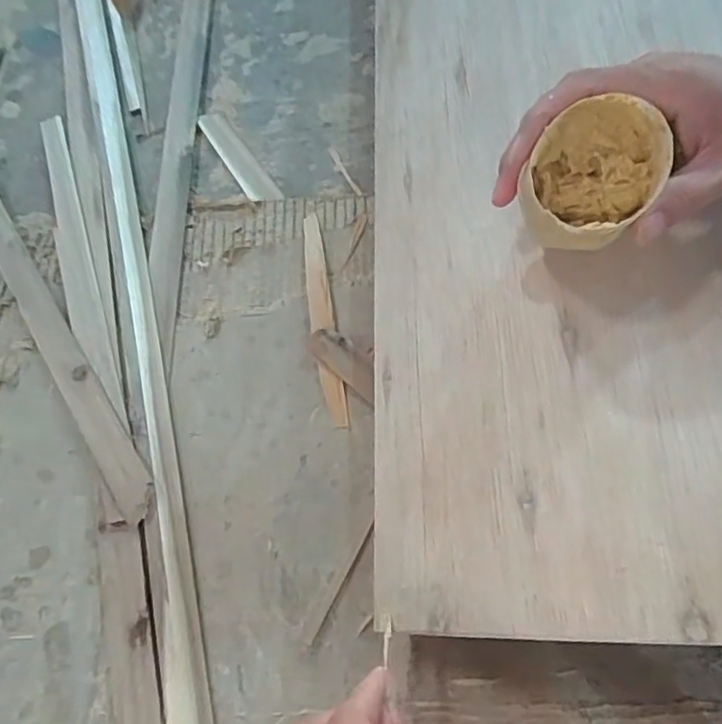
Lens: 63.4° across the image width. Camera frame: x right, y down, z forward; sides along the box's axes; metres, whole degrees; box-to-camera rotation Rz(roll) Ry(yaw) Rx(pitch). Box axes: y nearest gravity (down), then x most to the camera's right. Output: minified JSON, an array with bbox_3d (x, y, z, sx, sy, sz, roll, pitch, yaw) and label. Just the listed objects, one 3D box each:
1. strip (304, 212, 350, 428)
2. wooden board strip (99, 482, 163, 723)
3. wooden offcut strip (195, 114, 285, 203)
[{"bbox_3d":[-0.027,-0.035,0.400,0.016,0.009,0.164,-9,66,-1],"label":"strip"},{"bbox_3d":[-0.122,0.172,0.313,0.027,0.009,0.202,-16,66,-4],"label":"wooden board strip"},{"bbox_3d":[-0.099,-0.164,0.470,0.023,0.005,0.111,-31,68,-10],"label":"wooden offcut strip"}]

